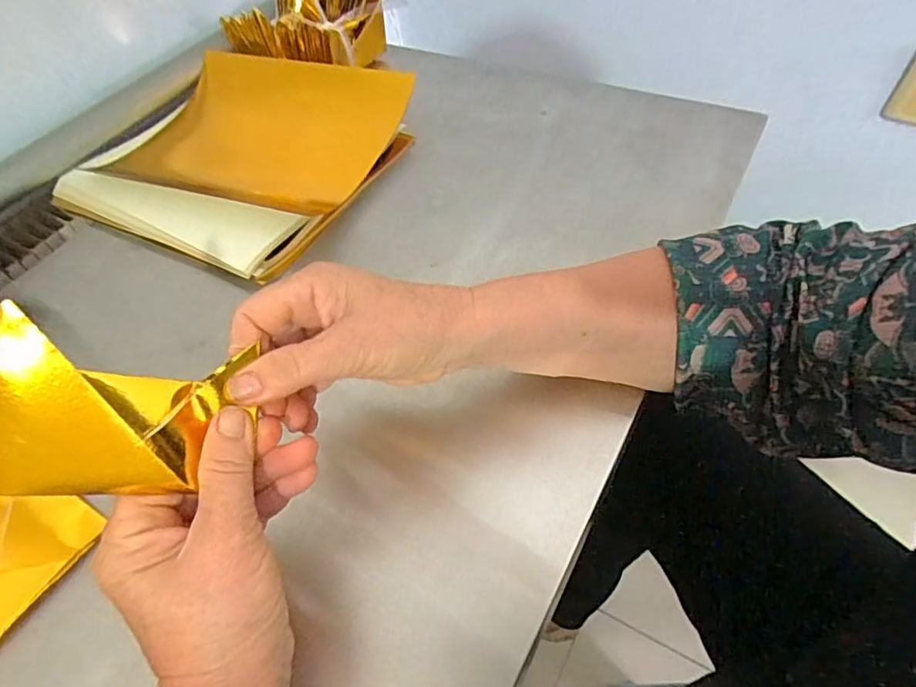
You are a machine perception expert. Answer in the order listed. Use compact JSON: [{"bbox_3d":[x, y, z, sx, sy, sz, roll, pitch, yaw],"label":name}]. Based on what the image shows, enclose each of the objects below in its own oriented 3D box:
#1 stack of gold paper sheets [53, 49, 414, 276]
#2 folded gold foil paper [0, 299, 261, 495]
[{"bbox_3d":[-0.195,-0.183,0.517,0.271,0.059,0.246,20,58,19],"label":"stack of gold paper sheets"},{"bbox_3d":[-0.142,0.029,0.240,0.017,0.094,0.068,1,83,48],"label":"folded gold foil paper"}]

